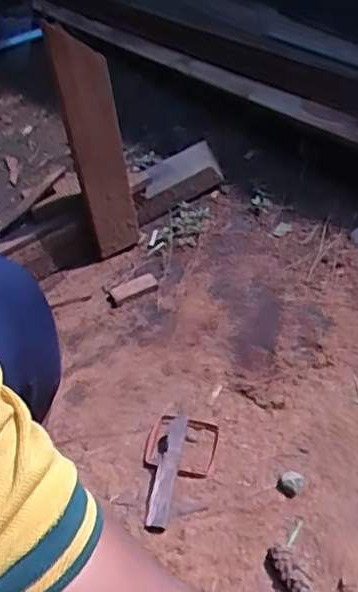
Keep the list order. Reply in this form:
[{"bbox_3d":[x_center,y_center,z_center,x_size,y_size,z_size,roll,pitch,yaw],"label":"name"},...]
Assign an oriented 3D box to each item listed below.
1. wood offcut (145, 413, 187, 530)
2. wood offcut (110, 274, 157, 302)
[{"bbox_3d":[-0.012,0.177,0.644,0.021,0.021,0.120,5,46,12],"label":"wood offcut"},{"bbox_3d":[-0.061,-0.011,0.856,0.062,0.014,0.020,-21,46,-13],"label":"wood offcut"}]

